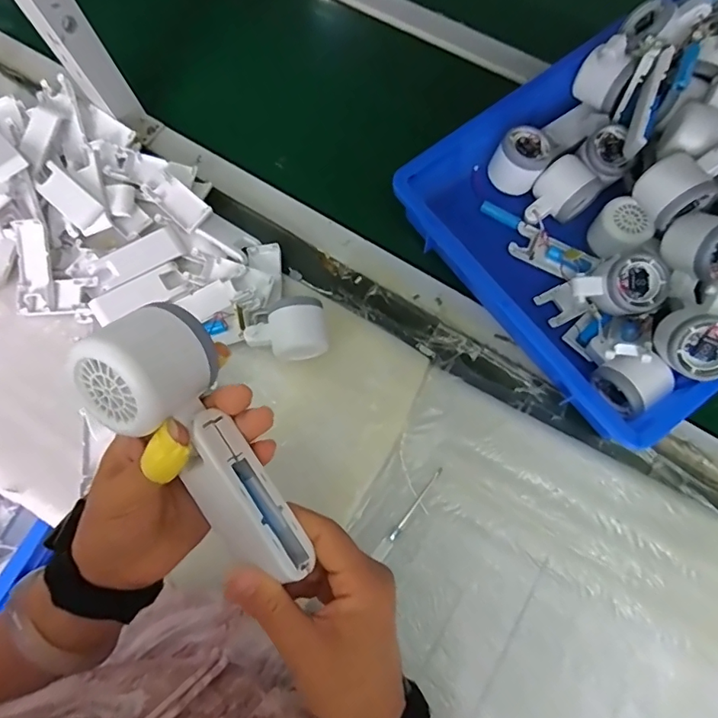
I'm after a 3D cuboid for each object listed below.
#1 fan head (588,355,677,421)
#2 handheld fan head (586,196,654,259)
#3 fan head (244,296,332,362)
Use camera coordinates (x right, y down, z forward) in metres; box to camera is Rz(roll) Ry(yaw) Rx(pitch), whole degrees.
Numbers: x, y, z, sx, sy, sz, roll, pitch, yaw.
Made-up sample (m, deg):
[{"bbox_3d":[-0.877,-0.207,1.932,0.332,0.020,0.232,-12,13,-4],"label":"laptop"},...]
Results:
[{"bbox_3d":[0.267,0.024,0.482,0.049,0.062,0.057,-35,76,-8],"label":"fan head"},{"bbox_3d":[0.282,-0.140,0.528,0.047,0.039,0.054,-40,77,-9],"label":"handheld fan head"},{"bbox_3d":[-0.076,-0.031,0.517,0.085,0.052,0.060,-2,74,2],"label":"fan head"}]

